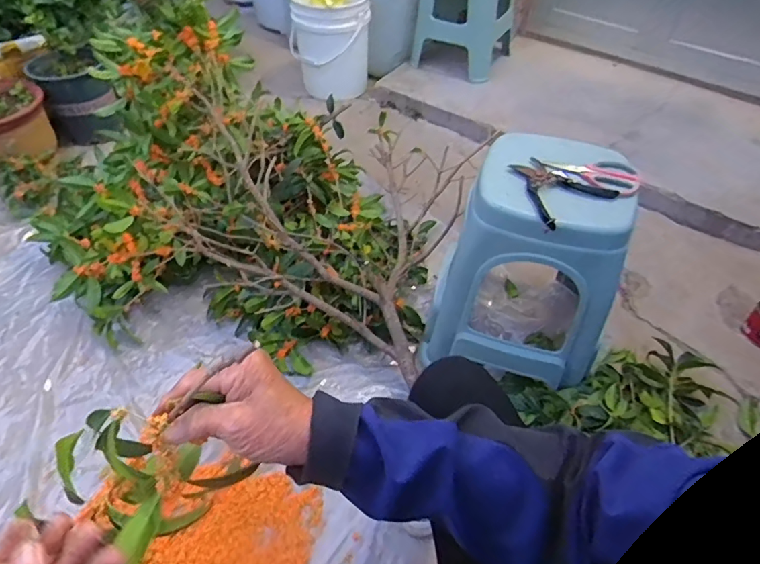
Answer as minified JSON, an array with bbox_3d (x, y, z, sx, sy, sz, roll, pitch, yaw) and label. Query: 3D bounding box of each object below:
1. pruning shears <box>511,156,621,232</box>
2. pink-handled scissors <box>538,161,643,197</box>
[{"bbox_3d":[0.297,-0.166,0.860,0.159,0.012,0.154,-26,53,-23],"label":"pruning shears"},{"bbox_3d":[0.372,-0.194,0.866,0.163,0.014,0.080,21,50,17],"label":"pink-handled scissors"}]

